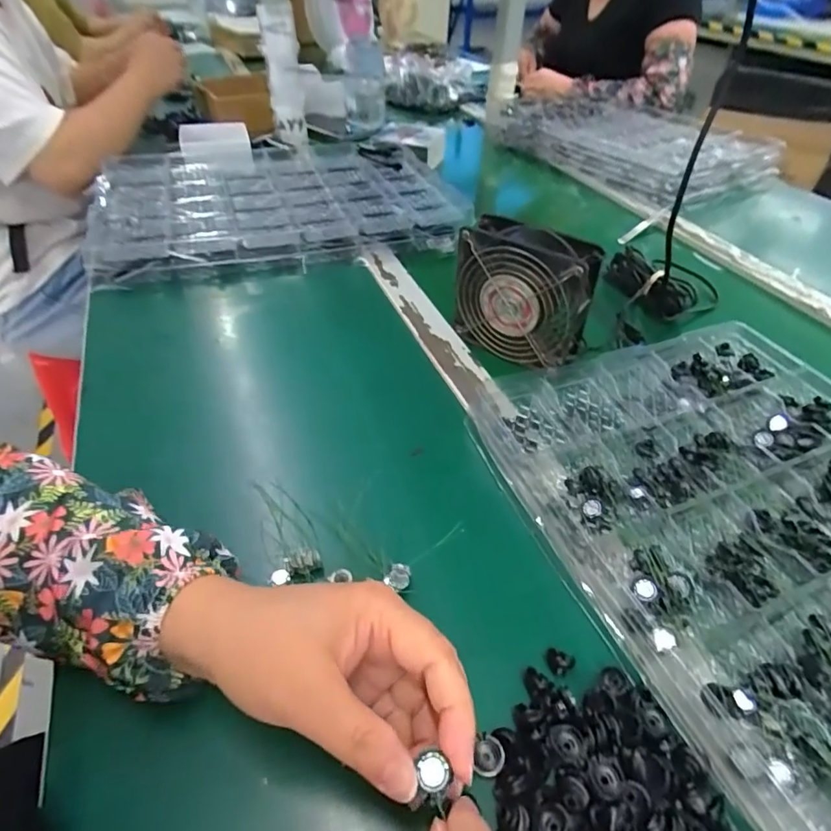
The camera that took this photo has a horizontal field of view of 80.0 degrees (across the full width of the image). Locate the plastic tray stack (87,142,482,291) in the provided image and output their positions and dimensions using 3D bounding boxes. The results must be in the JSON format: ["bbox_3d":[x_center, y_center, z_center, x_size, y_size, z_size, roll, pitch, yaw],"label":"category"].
[{"bbox_3d":[-0.191,-0.310,0.698,0.458,0.037,0.369,-14,46,-16],"label":"plastic tray stack"}]

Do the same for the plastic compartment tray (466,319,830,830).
[{"bbox_3d":[0.265,0.097,0.305,0.294,0.030,0.436,-15,46,-17],"label":"plastic compartment tray"}]

